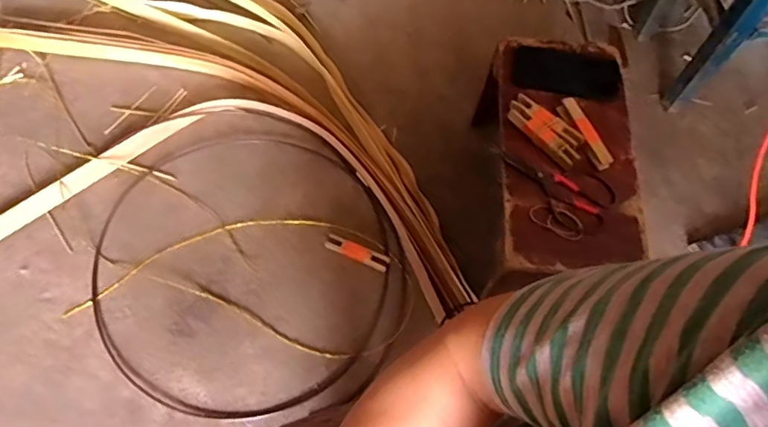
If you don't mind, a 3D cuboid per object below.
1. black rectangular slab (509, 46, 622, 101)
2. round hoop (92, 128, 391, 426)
[{"bbox_3d":[0.307,-0.233,0.925,0.183,0.020,0.090,6,65,0],"label":"black rectangular slab"},{"bbox_3d":[-0.254,0.082,1.023,0.549,0.022,0.553,1,65,-3],"label":"round hoop"}]

